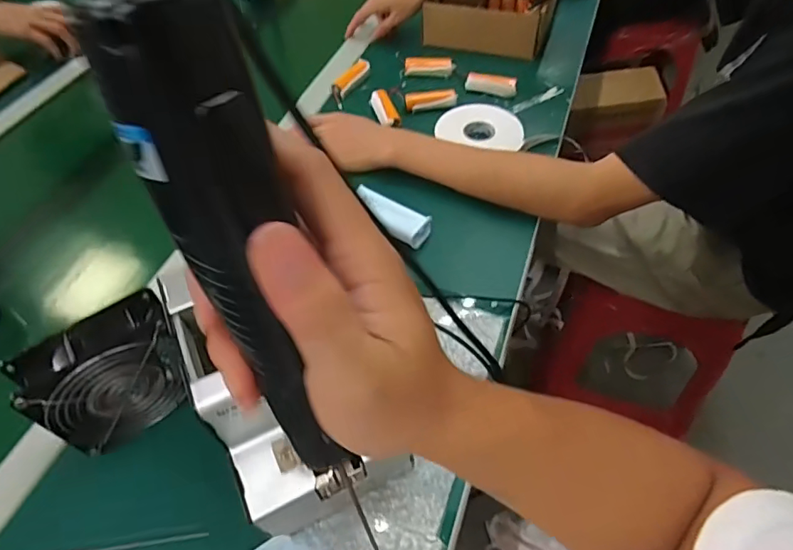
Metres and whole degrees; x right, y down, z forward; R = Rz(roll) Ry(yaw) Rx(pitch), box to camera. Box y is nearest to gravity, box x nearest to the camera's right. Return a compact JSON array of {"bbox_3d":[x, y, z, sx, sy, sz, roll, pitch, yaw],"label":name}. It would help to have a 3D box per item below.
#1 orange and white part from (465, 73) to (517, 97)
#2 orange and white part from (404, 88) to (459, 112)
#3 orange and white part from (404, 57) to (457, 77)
[{"bbox_3d":[0.142,-0.286,0.760,0.075,0.017,0.026,10,54,12],"label":"orange and white part"},{"bbox_3d":[0.051,-0.253,0.738,0.074,0.022,0.026,-1,52,4],"label":"orange and white part"},{"bbox_3d":[0.052,-0.327,0.795,0.076,0.016,0.031,1,52,5],"label":"orange and white part"}]

